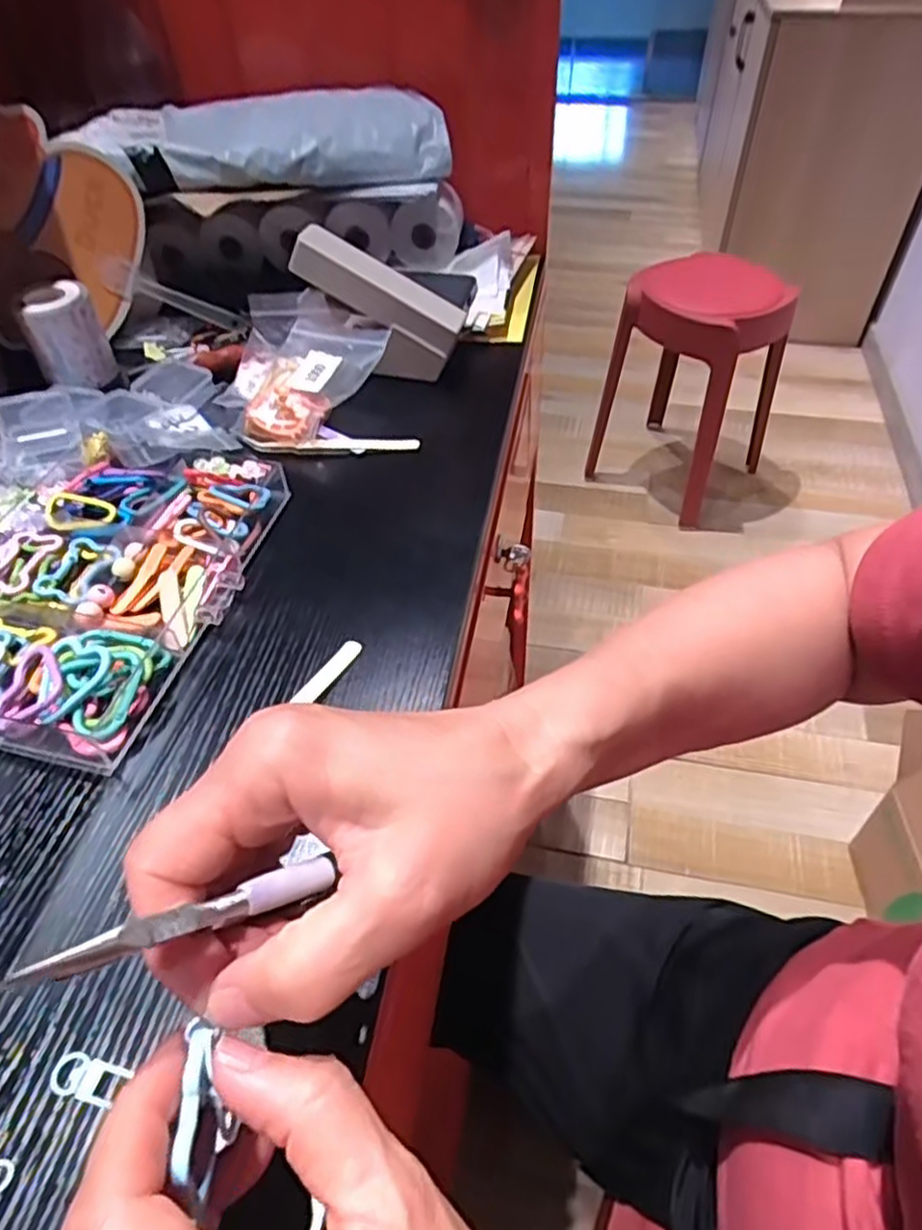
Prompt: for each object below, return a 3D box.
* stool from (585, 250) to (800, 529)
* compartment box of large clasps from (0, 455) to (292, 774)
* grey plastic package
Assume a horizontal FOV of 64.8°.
[{"bbox_3d":[0.444,-0.444,1.405,0.292,0.458,0.232,34,57,28],"label":"stool"},{"bbox_3d":[-0.205,-0.031,0.404,0.157,0.021,0.218,9,49,9],"label":"compartment box of large clasps"},{"bbox_3d":[-0.155,-0.386,0.582,0.279,0.044,0.115,-10,49,-8],"label":"grey plastic package"}]

